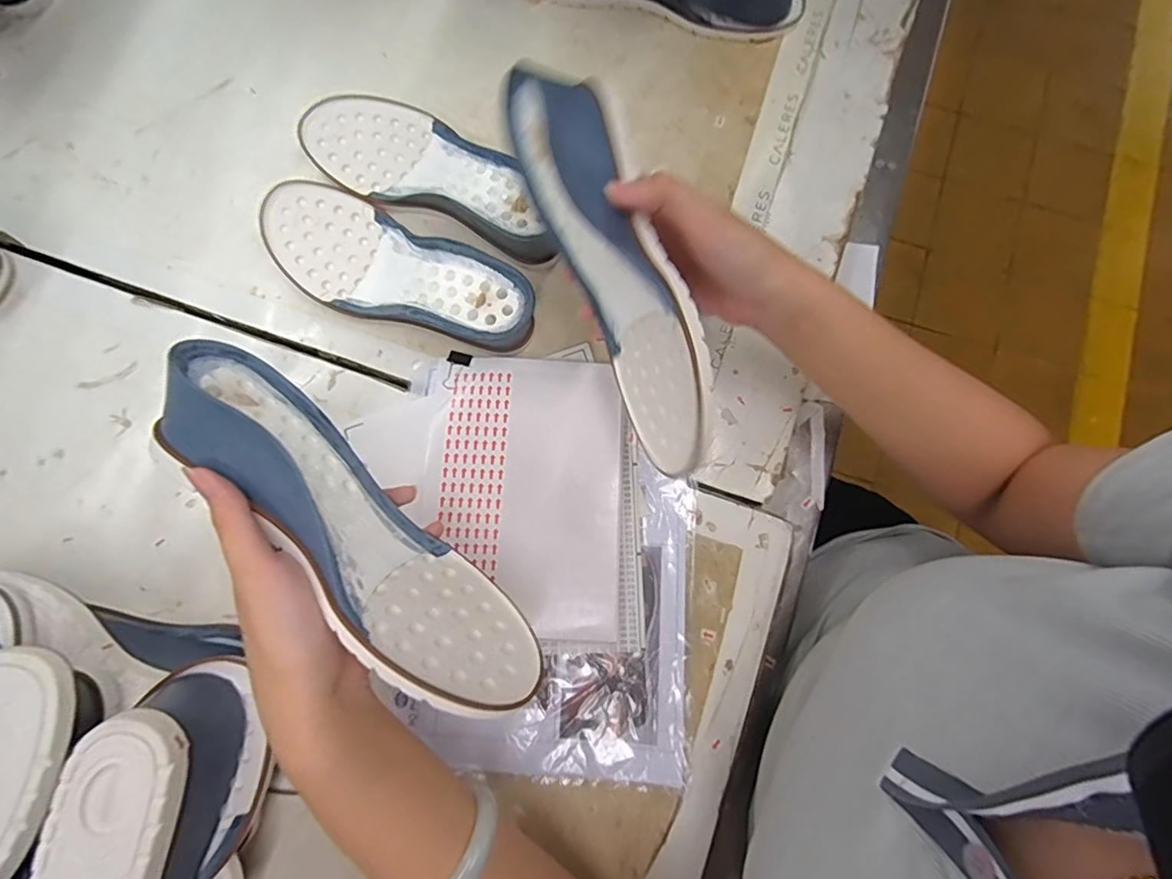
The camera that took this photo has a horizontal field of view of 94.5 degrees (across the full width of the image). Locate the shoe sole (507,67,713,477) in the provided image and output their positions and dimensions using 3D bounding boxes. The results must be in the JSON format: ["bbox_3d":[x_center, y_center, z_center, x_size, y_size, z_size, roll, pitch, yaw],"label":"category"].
[{"bbox_3d":[0.020,-0.100,0.324,0.049,0.088,0.236,-24,95,-6],"label":"shoe sole"}]

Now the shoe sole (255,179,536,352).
[{"bbox_3d":[-0.153,-0.135,0.427,0.249,0.055,0.086,27,79,4],"label":"shoe sole"}]

